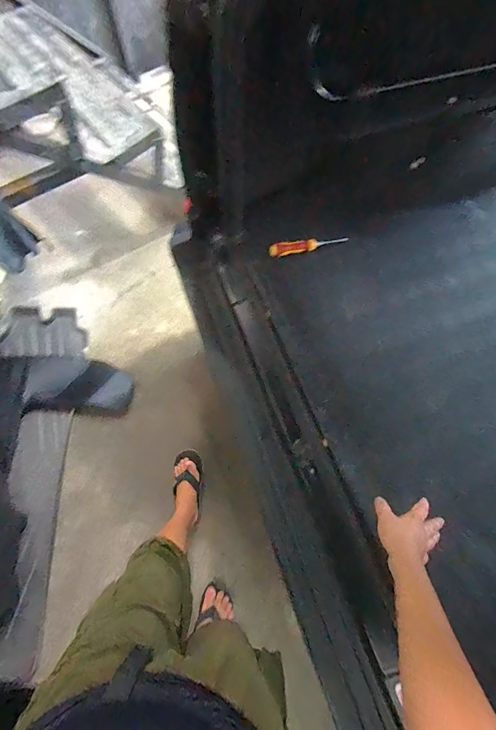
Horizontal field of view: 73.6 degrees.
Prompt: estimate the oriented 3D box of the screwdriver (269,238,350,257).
[{"bbox_3d":[0.159,-0.317,0.889,0.206,0.026,0.037,-10,72,-5],"label":"screwdriver"}]

